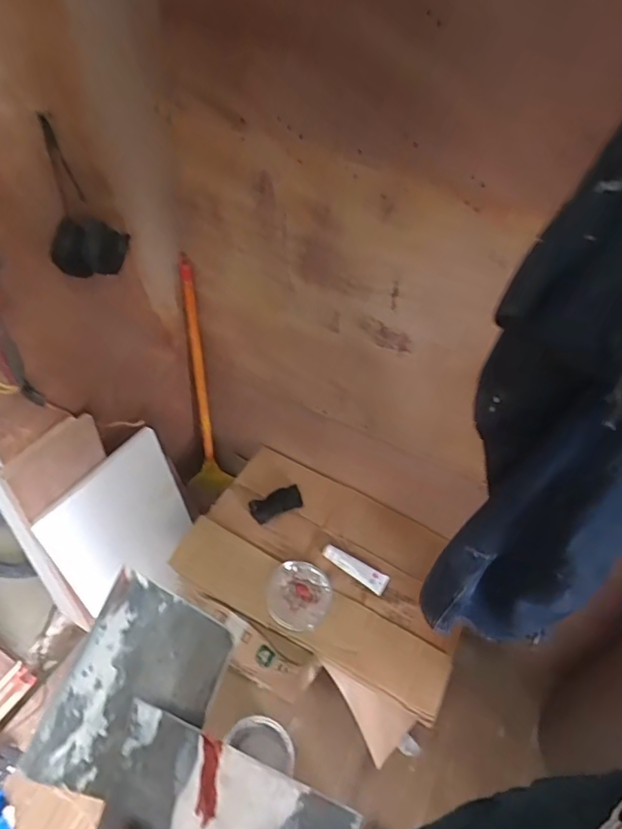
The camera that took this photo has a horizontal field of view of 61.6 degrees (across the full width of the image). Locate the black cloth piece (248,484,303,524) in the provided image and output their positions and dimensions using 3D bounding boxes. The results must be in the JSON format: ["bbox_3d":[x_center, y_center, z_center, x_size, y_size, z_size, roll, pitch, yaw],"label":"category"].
[{"bbox_3d":[-0.086,0.224,1.314,0.139,0.017,0.064,-21,66,-26],"label":"black cloth piece"}]

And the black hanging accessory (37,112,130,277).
[{"bbox_3d":[-0.361,-0.331,0.819,0.108,0.222,0.062,0,45,-6],"label":"black hanging accessory"}]

